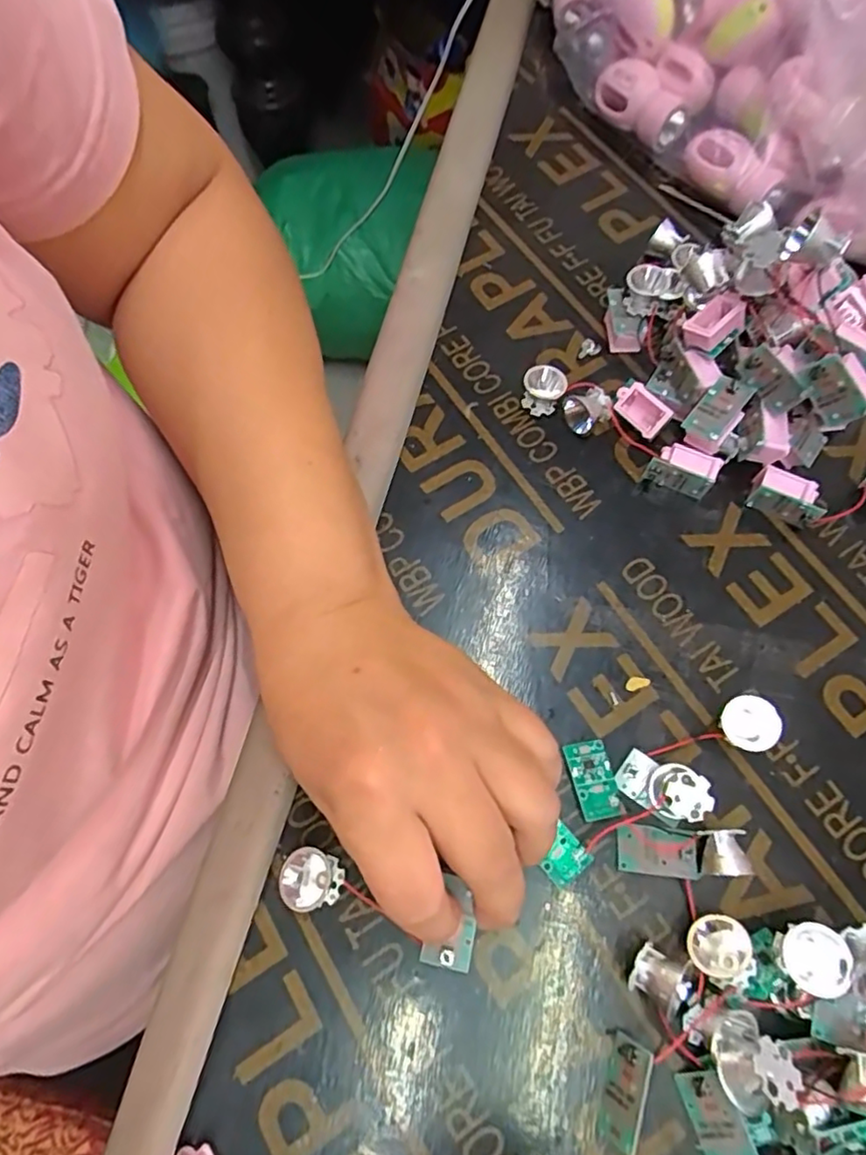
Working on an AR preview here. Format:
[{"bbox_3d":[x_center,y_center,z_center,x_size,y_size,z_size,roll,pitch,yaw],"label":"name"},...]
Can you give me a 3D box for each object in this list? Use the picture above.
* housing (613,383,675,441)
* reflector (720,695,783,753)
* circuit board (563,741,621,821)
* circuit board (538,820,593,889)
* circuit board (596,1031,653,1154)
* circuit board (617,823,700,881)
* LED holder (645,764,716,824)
[{"bbox_3d":[0.111,-0.090,0.329,0.030,0.007,0.019,44,118,15],"label":"housing"},{"bbox_3d":[0.144,0.066,0.277,0.024,0.014,0.024,-50,63,16],"label":"reflector"},{"bbox_3d":[0.072,0.091,0.276,0.018,0.005,0.033,-12,69,-4],"label":"circuit board"},{"bbox_3d":[0.055,0.120,0.265,0.019,0.007,0.019,-41,74,-14],"label":"circuit board"},{"bbox_3d":[0.072,0.195,0.233,0.008,0.019,0.034,26,69,-25],"label":"circuit board"},{"bbox_3d":[0.097,0.119,0.265,0.032,0.004,0.019,5,74,11],"label":"circuit board"},{"bbox_3d":[0.107,0.094,0.267,0.021,0.020,0.020,0,69,0],"label":"LED holder"}]

